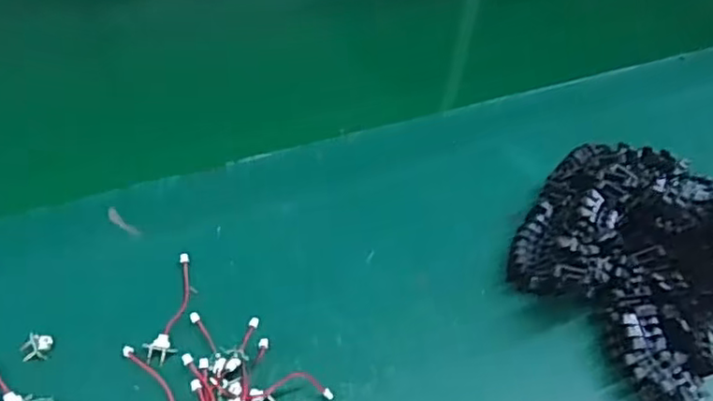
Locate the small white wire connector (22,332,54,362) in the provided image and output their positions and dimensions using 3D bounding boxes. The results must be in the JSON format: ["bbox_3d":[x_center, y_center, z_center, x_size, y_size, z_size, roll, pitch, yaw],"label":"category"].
[{"bbox_3d":[-0.160,0.073,0.310,0.013,0.004,0.014,5,47,-5],"label":"small white wire connector"}]

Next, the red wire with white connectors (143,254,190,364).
[{"bbox_3d":[-0.101,0.055,0.335,0.017,0.007,0.067,3,47,-6],"label":"red wire with white connectors"}]

